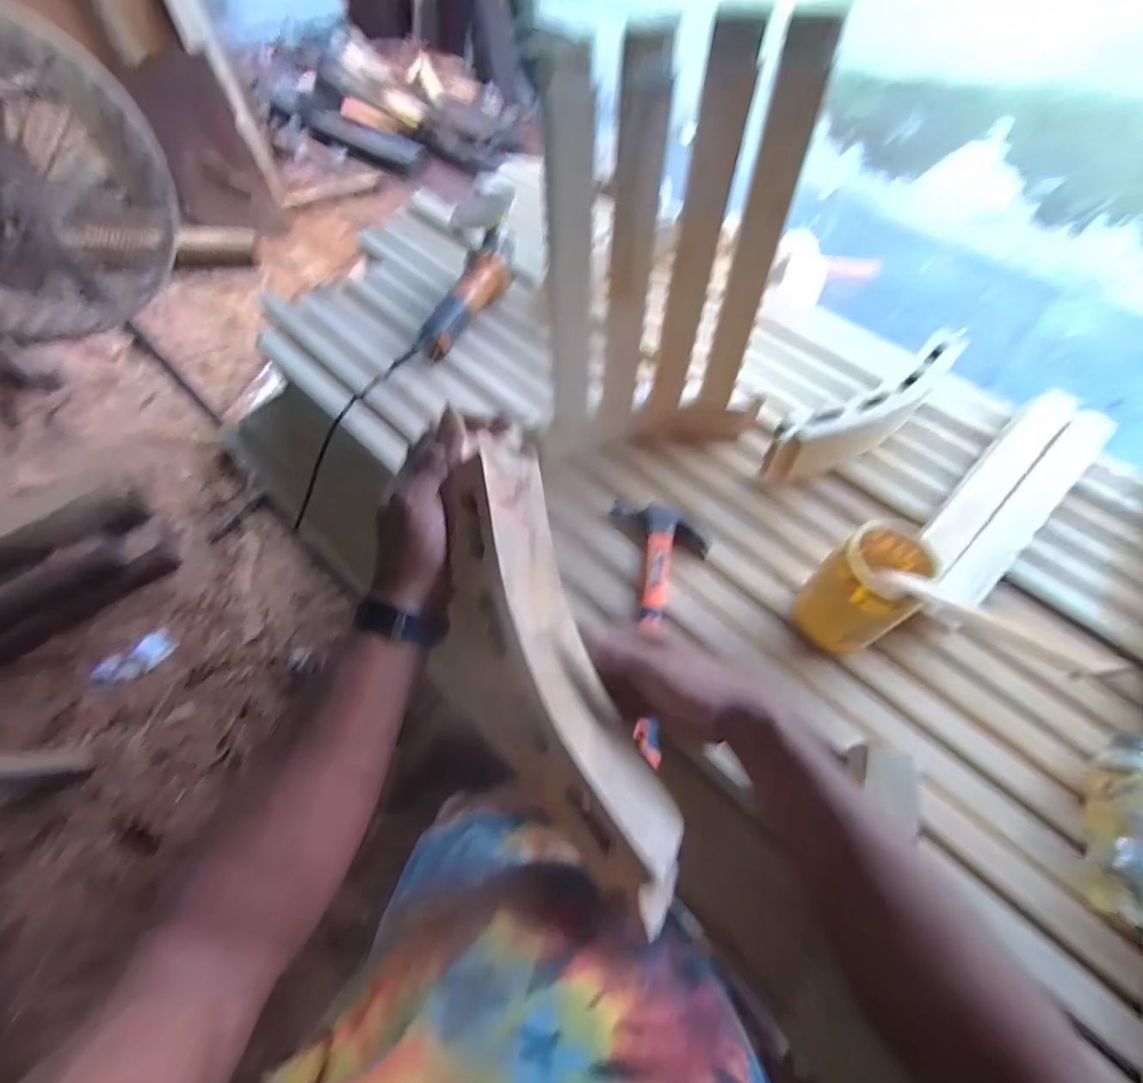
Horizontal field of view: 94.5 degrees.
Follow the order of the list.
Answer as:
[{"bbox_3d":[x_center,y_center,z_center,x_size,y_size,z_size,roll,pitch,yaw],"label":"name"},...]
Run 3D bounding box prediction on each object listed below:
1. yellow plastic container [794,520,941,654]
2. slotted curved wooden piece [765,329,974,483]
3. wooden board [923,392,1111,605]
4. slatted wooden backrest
[{"bbox_3d":[0.316,0.058,0.573,0.092,0.149,0.081,-23,62,-13],"label":"yellow plastic container"},{"bbox_3d":[0.389,-0.167,0.709,0.304,0.105,0.068,-27,62,-15],"label":"slotted curved wooden piece"},{"bbox_3d":[0.552,-0.069,0.661,0.378,0.019,0.099,-39,50,-18],"label":"wooden board"},{"bbox_3d":[0.093,-0.262,0.570,0.260,0.428,0.054,-8,59,-5],"label":"slatted wooden backrest"}]

